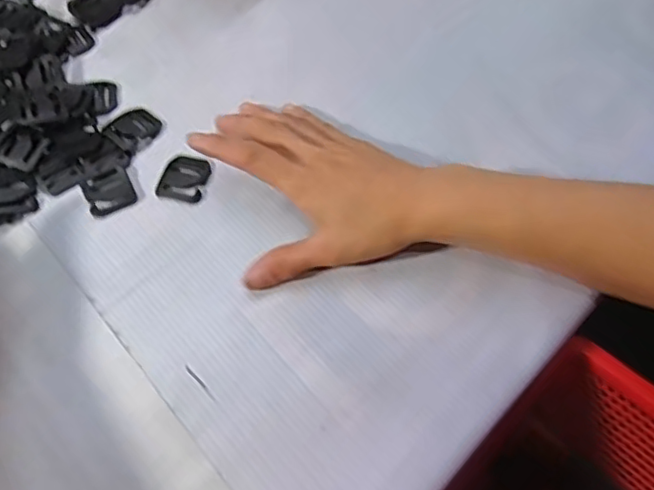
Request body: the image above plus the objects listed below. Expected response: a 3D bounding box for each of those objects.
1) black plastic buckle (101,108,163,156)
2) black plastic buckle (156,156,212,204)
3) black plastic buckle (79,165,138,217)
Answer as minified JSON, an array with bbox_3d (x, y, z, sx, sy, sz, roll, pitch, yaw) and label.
[{"bbox_3d":[-0.135,-0.082,0.413,0.032,0.005,0.034,33,70,16],"label":"black plastic buckle"},{"bbox_3d":[-0.096,-0.045,0.395,0.030,0.004,0.032,12,66,7],"label":"black plastic buckle"},{"bbox_3d":[-0.145,-0.036,0.392,0.031,0.004,0.032,-26,67,-10],"label":"black plastic buckle"}]

